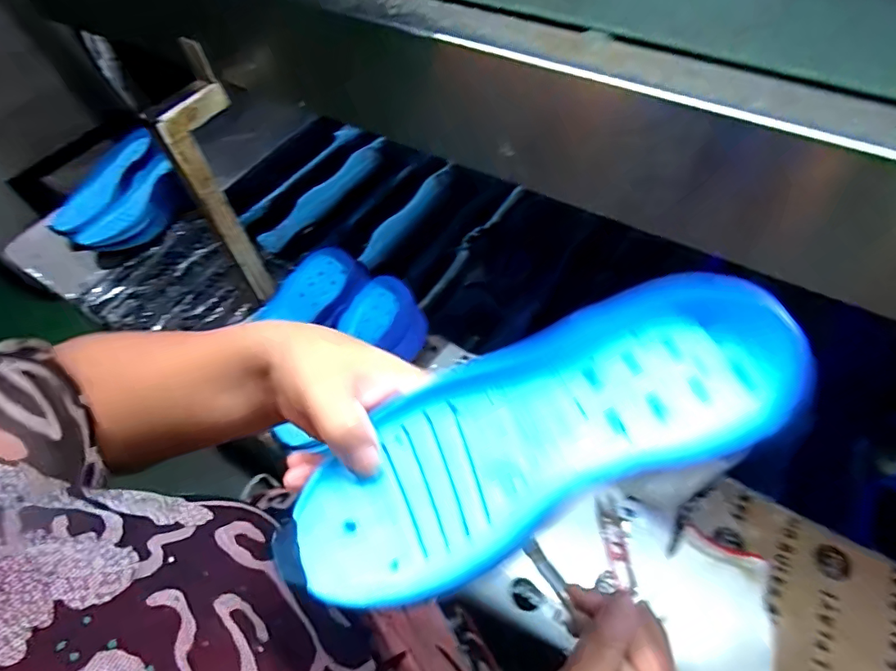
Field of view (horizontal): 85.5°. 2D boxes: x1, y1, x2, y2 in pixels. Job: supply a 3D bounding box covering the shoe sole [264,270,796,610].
[{"bbox_3d":[0.032,0.046,0.216,0.227,0.023,0.082,-29,60,6],"label":"shoe sole"}]

